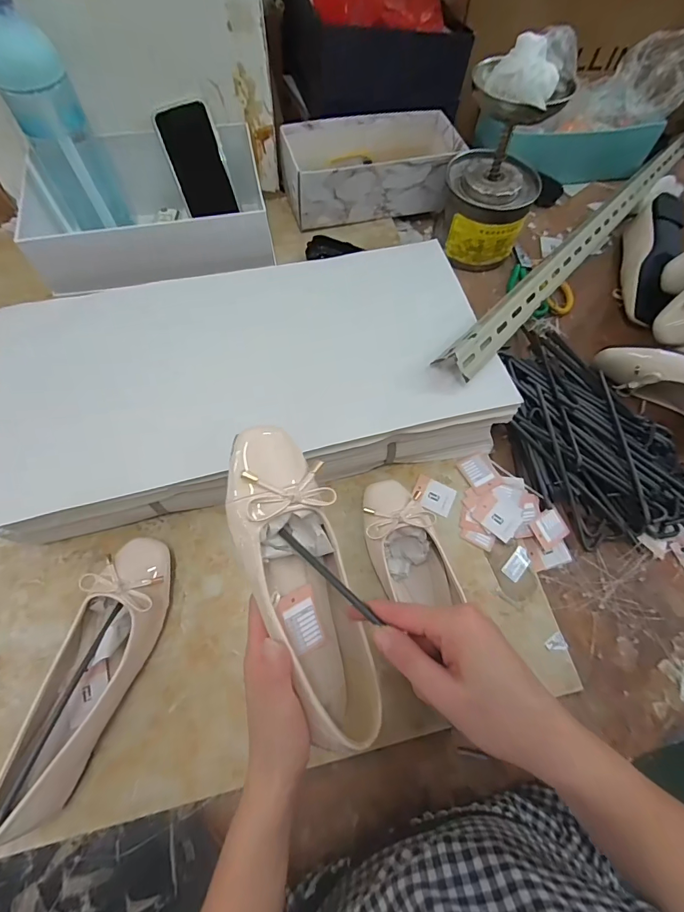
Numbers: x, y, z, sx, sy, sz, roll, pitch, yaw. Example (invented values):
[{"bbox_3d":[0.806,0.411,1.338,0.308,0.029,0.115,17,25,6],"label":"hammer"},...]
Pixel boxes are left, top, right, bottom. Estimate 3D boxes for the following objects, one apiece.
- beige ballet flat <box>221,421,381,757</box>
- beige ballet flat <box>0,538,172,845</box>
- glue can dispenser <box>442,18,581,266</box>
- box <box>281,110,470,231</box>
[{"bbox_3d":[-0.028,0.101,0.311,0.076,0.064,0.243,-19,91,-11],"label":"beige ballet flat"},{"bbox_3d":[-0.230,0.197,0.386,0.072,0.063,0.237,17,67,4],"label":"beige ballet flat"},{"bbox_3d":[0.222,-0.409,0.581,0.132,0.250,0.119,22,68,6],"label":"glue can dispenser"},{"bbox_3d":[0.043,-0.467,0.671,0.270,0.084,0.146,-11,68,-7],"label":"box"}]

